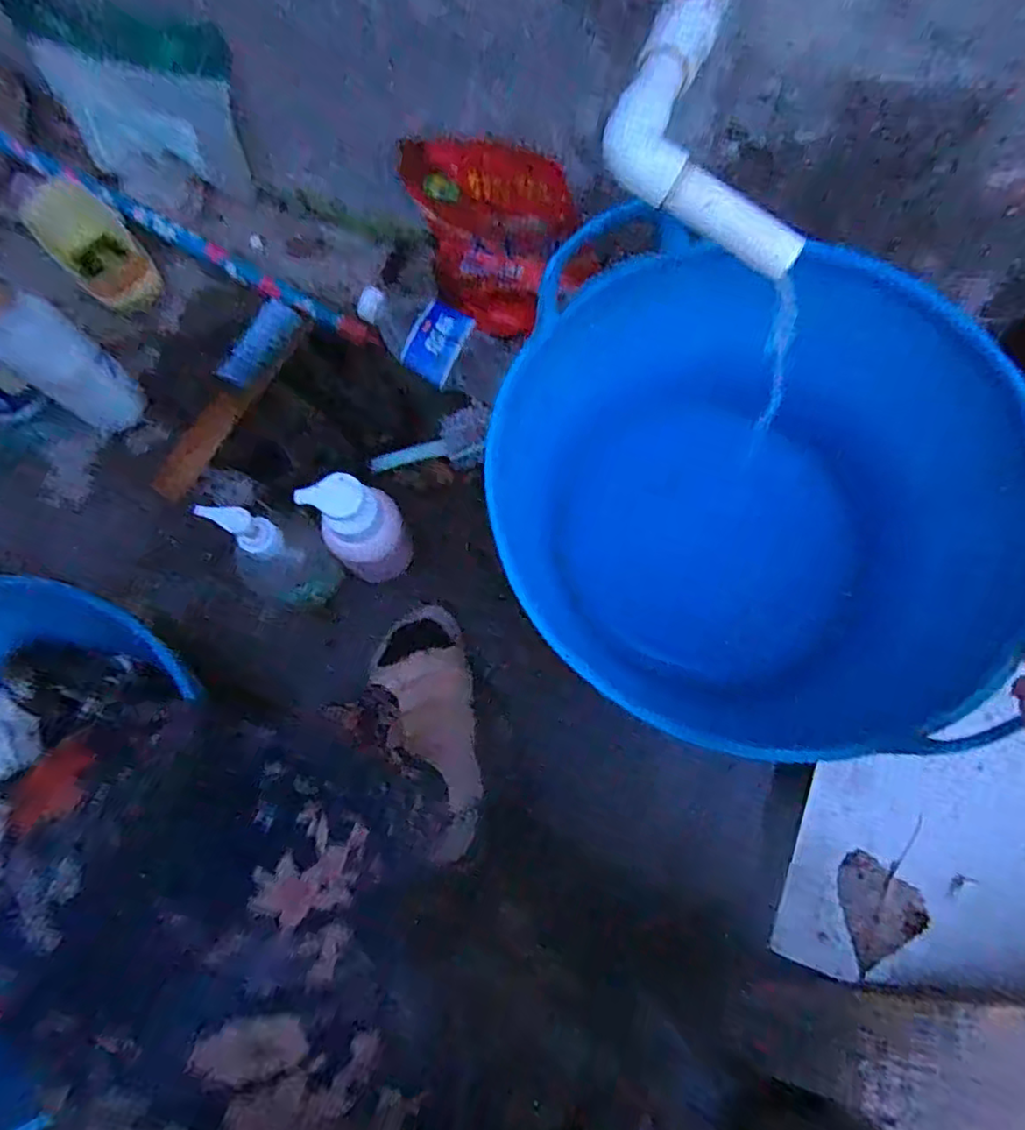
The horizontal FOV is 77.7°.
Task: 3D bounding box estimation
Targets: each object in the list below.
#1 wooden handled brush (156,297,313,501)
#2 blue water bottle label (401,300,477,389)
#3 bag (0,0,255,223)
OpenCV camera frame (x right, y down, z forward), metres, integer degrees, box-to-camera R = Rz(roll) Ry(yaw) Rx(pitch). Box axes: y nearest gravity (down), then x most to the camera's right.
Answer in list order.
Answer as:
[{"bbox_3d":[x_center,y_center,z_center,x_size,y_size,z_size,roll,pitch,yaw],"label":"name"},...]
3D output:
[{"bbox_3d":[-0.268,-0.149,0.589,0.046,0.027,0.210,41,99,12],"label":"wooden handled brush"},{"bbox_3d":[-0.074,-0.219,0.627,0.049,0.007,0.074,28,91,-20],"label":"blue water bottle label"},{"bbox_3d":[-0.407,-0.487,0.687,0.228,0.177,0.029,10,41,4],"label":"bag"}]

